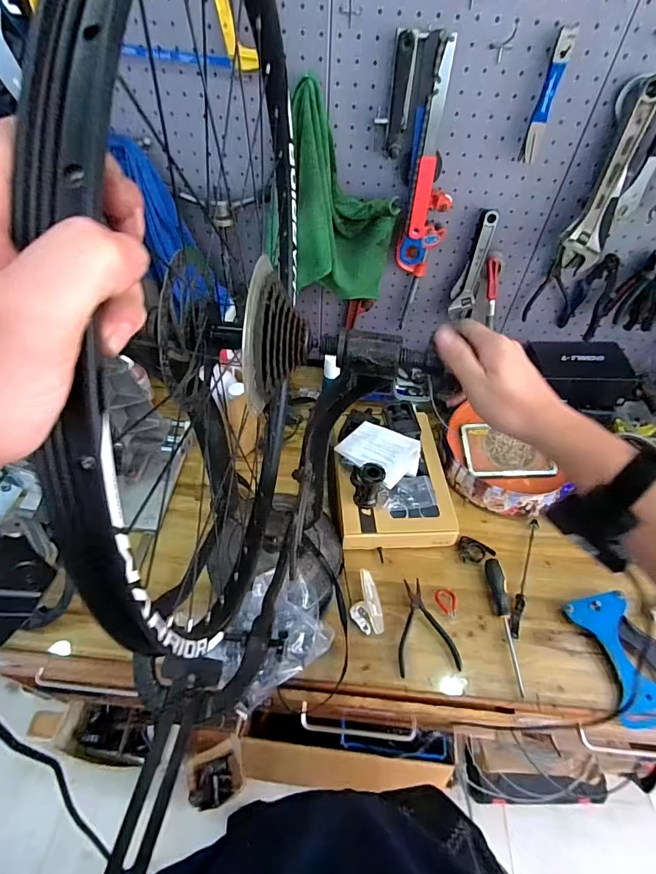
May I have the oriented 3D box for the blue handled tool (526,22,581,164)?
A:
[{"bbox_3d":[0.358,-0.552,0.693,0.026,0.170,0.029,18,51,11],"label":"blue handled tool"}]

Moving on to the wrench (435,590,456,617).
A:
[{"bbox_3d":[0.212,0.298,0.758,0.037,0.010,0.046,-5,50,-8],"label":"wrench"}]

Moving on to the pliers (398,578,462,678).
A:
[{"bbox_3d":[0.161,0.319,0.723,0.099,0.016,0.147,-2,50,-5],"label":"pliers"}]

